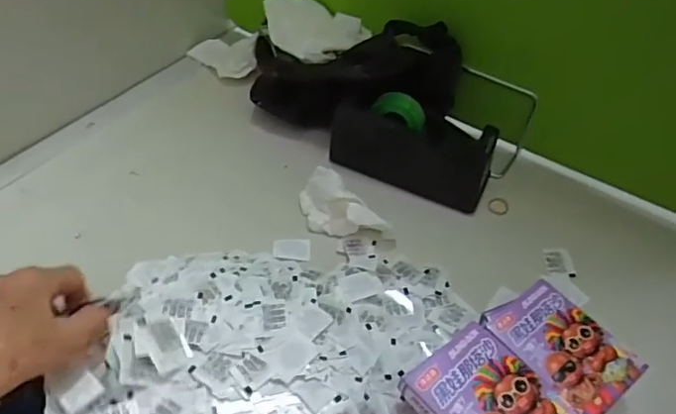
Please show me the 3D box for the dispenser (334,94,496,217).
[{"bbox_3d":[0.069,-0.057,0.521,0.155,0.070,0.045,21,50,13],"label":"dispenser"}]

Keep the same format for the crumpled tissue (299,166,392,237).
[{"bbox_3d":[-0.002,0.001,0.490,0.085,0.039,0.043,36,55,24],"label":"crumpled tissue"}]

